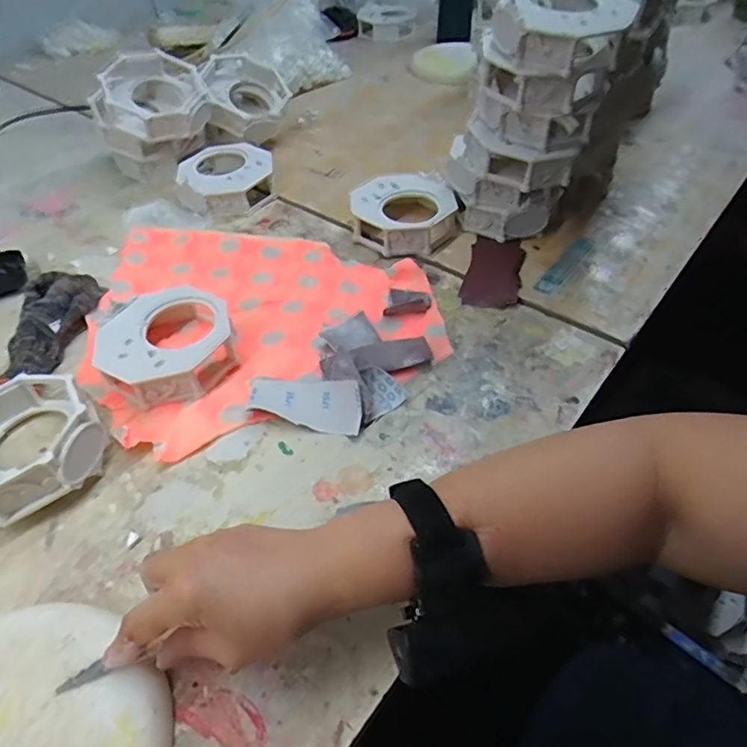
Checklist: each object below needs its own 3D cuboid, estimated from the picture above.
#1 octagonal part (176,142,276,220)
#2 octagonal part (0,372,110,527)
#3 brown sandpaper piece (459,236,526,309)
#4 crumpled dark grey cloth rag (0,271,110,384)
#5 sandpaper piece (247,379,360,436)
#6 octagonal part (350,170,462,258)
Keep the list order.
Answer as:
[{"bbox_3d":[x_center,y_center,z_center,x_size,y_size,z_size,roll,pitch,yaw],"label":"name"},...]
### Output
[{"bbox_3d":[-0.184,-0.245,0.717,0.117,0.040,0.121,-9,47,-7],"label":"octagonal part"},{"bbox_3d":[-0.272,0.053,0.435,0.116,0.049,0.120,-28,52,-23],"label":"octagonal part"},{"bbox_3d":[0.127,-0.111,0.601,0.056,0.018,0.119,11,48,11],"label":"brown sandpaper piece"},{"bbox_3d":[-0.302,-0.045,0.544,0.064,0.027,0.163,-5,47,-4],"label":"crumpled dark grey cloth rag"},{"bbox_3d":[-0.057,0.022,0.479,0.099,0.014,0.043,11,63,16],"label":"sandpaper piece"},{"bbox_3d":[0.037,-0.184,0.651,0.118,0.042,0.113,-1,47,0],"label":"octagonal part"}]

